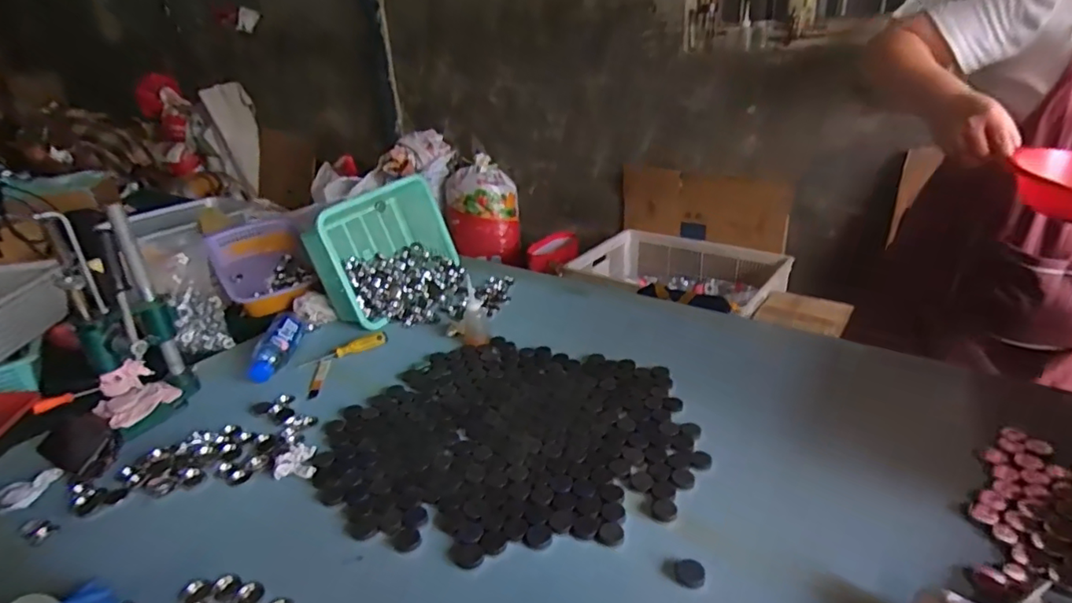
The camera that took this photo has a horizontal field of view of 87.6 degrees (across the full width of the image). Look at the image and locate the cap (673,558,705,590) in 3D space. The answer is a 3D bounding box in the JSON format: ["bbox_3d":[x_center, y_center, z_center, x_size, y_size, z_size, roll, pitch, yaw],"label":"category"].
[{"bbox_3d":[0.186,0.330,0.678,0.036,0.007,0.035,-3,28,1],"label":"cap"}]

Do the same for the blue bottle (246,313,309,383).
[{"bbox_3d":[-0.555,0.093,1.202,0.071,0.058,0.217,-6,28,-5],"label":"blue bottle"}]

